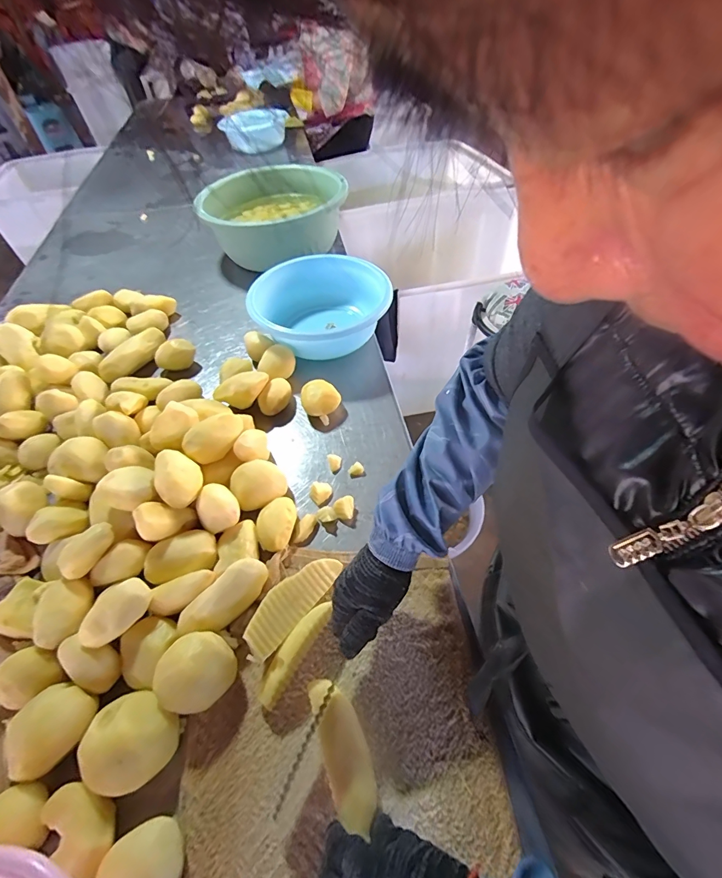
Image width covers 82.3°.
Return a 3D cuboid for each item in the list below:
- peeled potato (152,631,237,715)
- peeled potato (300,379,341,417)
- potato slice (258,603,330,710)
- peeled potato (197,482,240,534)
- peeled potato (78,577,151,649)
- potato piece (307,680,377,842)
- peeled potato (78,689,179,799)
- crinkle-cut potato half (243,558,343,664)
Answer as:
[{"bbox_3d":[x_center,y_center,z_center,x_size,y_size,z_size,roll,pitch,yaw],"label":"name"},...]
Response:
[{"bbox_3d":[-0.179,0.255,0.449,0.071,0.055,0.076,-2,50,3],"label":"peeled potato"},{"bbox_3d":[-0.072,-0.070,0.736,0.068,0.051,0.058,-13,51,-6],"label":"peeled potato"},{"bbox_3d":[-0.076,0.241,0.471,0.027,0.037,0.115,28,57,24],"label":"potato slice"},{"bbox_3d":[-0.200,0.091,0.567,0.052,0.048,0.064,-33,56,-21],"label":"peeled potato"},{"bbox_3d":[-0.282,0.200,0.474,0.042,0.033,0.079,30,58,26],"label":"peeled potato"},{"bbox_3d":[-0.019,0.305,0.415,0.041,0.026,0.125,-20,52,-12],"label":"potato piece"},{"bbox_3d":[-0.237,0.306,0.419,0.085,0.053,0.079,31,59,26],"label":"peeled potato"},{"bbox_3d":[-0.083,0.194,0.499,0.049,0.020,0.139,49,54,3],"label":"crinkle-cut potato half"}]

